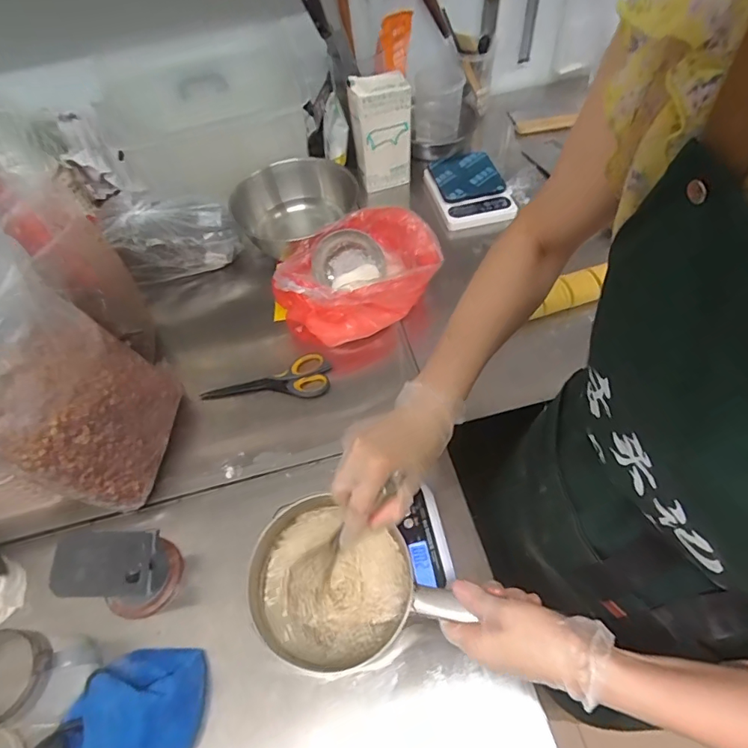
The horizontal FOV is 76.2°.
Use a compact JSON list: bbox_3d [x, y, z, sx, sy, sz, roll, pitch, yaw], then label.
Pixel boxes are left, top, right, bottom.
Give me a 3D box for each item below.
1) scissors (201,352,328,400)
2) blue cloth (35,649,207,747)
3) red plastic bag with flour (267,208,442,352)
[{"bbox_3d":[-0.165,0.005,0.733,0.194,0.020,0.070,-3,57,3],"label":"scissors"},{"bbox_3d":[-0.247,0.344,0.477,0.122,0.067,0.147,28,64,21],"label":"blue cloth"},{"bbox_3d":[-0.027,-0.157,0.758,0.245,0.110,0.153,-23,58,-10],"label":"red plastic bag with flour"}]

